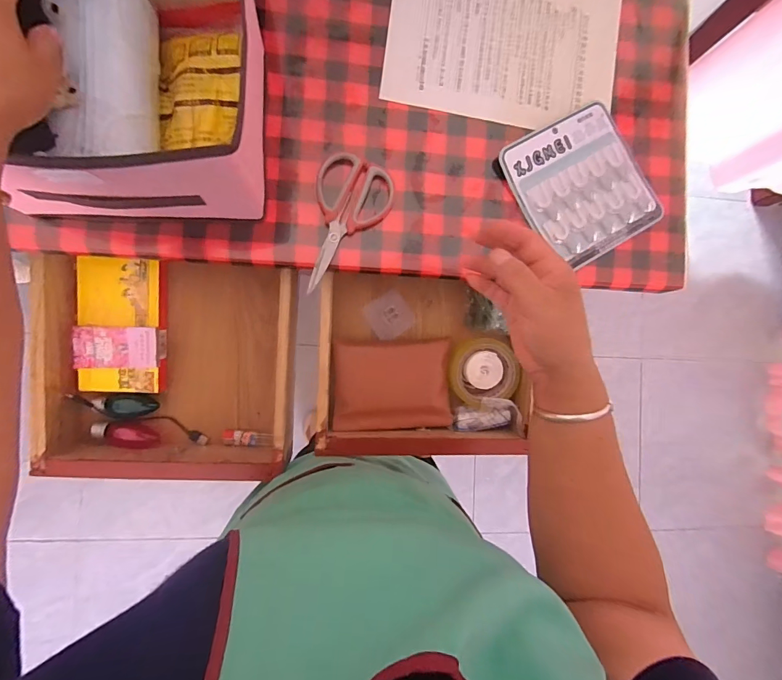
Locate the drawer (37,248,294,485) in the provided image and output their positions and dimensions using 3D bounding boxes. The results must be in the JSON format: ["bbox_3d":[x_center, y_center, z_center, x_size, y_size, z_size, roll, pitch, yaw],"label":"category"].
[{"bbox_3d":[-0.287,0.037,0.523,0.290,0.094,0.283,4,88,-8],"label":"drawer"}]

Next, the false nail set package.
[{"bbox_3d":[0.242,-0.195,0.482,0.162,0.013,0.171,-31,93,-8],"label":"false nail set package"}]

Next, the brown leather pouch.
[{"bbox_3d":[0.004,0.066,0.561,0.166,0.026,0.121,0,88,-7],"label":"brown leather pouch"}]

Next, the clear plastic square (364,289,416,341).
[{"bbox_3d":[-0.002,-0.036,0.584,0.063,0.007,0.062,-39,93,-6],"label":"clear plastic square"}]

